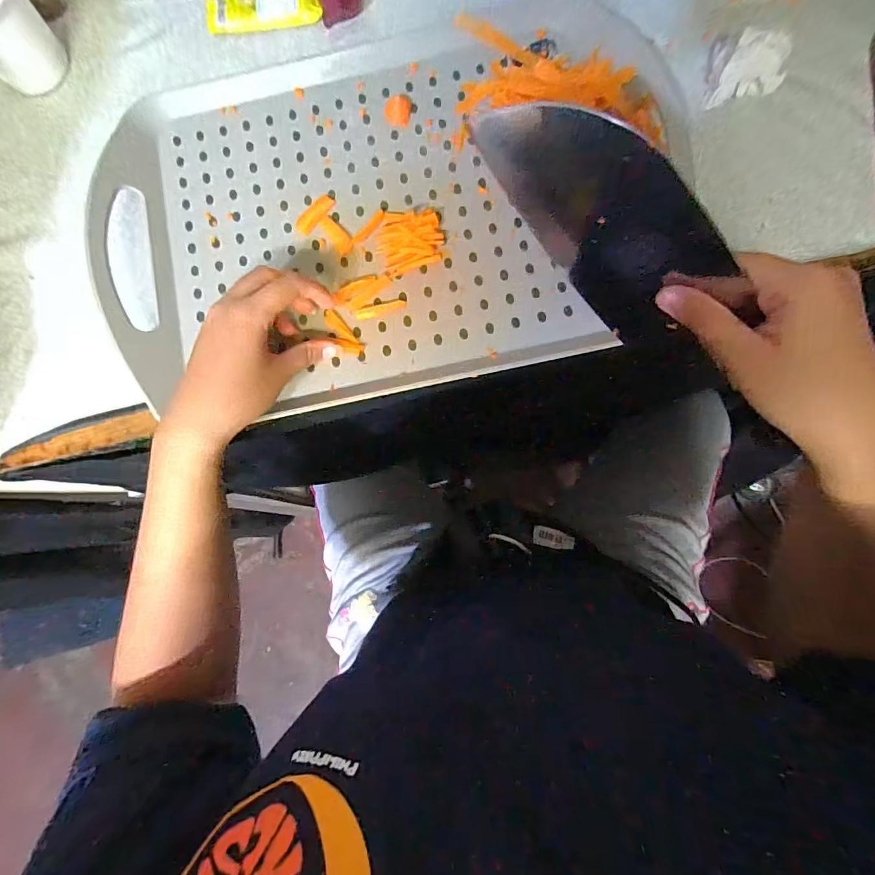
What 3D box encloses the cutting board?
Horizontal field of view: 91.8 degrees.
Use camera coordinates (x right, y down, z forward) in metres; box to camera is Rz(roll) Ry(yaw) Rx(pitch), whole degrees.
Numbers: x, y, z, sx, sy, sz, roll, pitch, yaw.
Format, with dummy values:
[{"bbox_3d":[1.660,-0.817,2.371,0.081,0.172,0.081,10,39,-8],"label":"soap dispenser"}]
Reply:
[{"bbox_3d":[-0.033,-0.193,0.341,0.463,0.030,0.296,-11,83,2],"label":"cutting board"}]

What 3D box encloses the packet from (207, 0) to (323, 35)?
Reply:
[{"bbox_3d":[-0.156,-0.386,0.380,0.103,0.005,0.033,-1,85,4],"label":"packet"}]

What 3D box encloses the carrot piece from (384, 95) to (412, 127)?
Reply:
[{"bbox_3d":[-0.034,-0.280,0.361,0.022,0.004,0.027,9,86,4],"label":"carrot piece"}]

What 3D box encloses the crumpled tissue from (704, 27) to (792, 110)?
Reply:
[{"bbox_3d":[0.244,-0.295,0.328,0.050,0.038,0.047,1,85,4],"label":"crumpled tissue"}]

